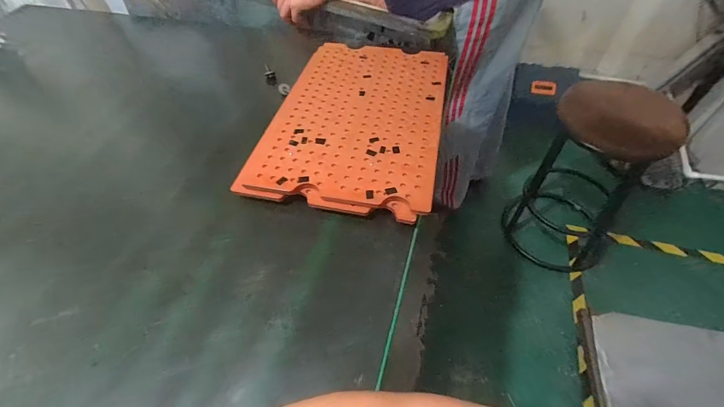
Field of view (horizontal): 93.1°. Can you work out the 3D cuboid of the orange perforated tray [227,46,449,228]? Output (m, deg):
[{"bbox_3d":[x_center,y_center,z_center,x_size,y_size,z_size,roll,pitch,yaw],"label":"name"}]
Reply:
[{"bbox_3d":[0.000,-0.149,0.568,0.259,0.030,0.400,9,53,9],"label":"orange perforated tray"}]

